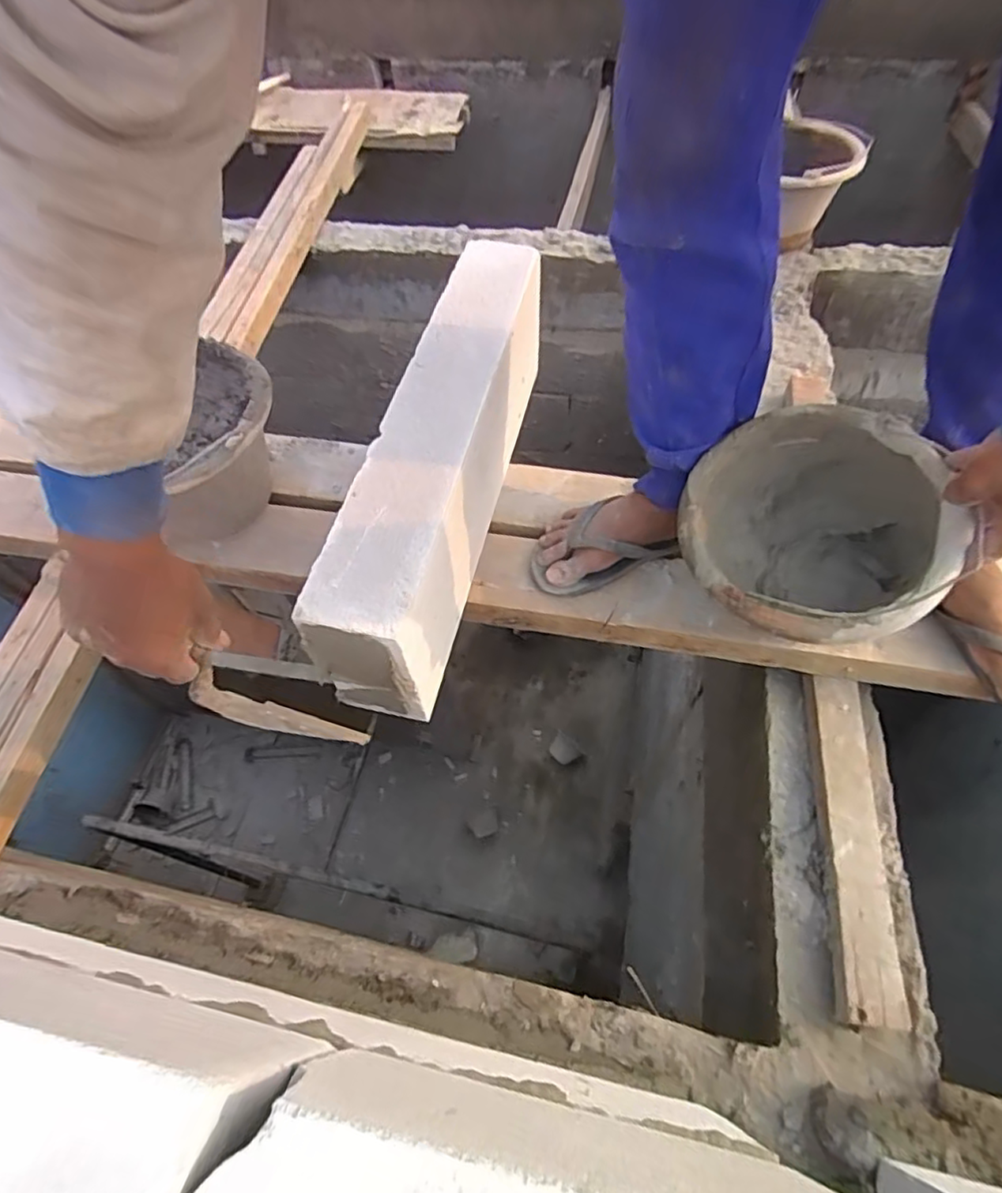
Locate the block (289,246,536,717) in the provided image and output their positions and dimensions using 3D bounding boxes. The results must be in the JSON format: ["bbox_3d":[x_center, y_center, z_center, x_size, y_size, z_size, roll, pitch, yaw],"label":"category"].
[{"bbox_3d":[-0.061,-0.167,0.756,0.102,0.189,0.590,10,59,10],"label":"block"}]

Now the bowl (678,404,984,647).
[{"bbox_3d":[0.323,-0.060,0.657,0.240,0.125,0.257,0,66,25],"label":"bowl"}]

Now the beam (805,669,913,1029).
[{"bbox_3d":[0.377,0.252,0.675,0.053,0.029,0.352,6,59,8],"label":"beam"}]

